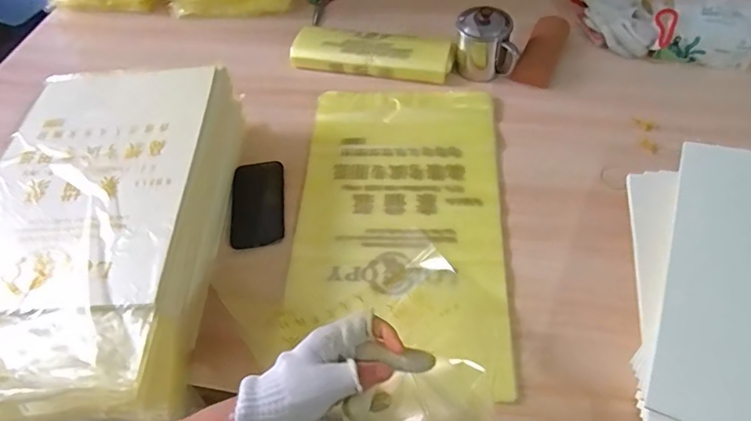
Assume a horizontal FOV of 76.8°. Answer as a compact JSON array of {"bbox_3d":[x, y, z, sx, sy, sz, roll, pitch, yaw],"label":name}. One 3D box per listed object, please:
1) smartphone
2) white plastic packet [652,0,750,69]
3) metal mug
[{"bbox_3d":[-0.180,-0.012,0.720,0.079,0.009,0.156,-7,55,-2],"label":"smartphone"},{"bbox_3d":[0.583,-0.310,0.822,0.148,0.103,0.076,11,56,10],"label":"white plastic packet"},{"bbox_3d":[0.195,-0.293,0.835,0.098,0.098,0.078,-5,55,-1],"label":"metal mug"}]

